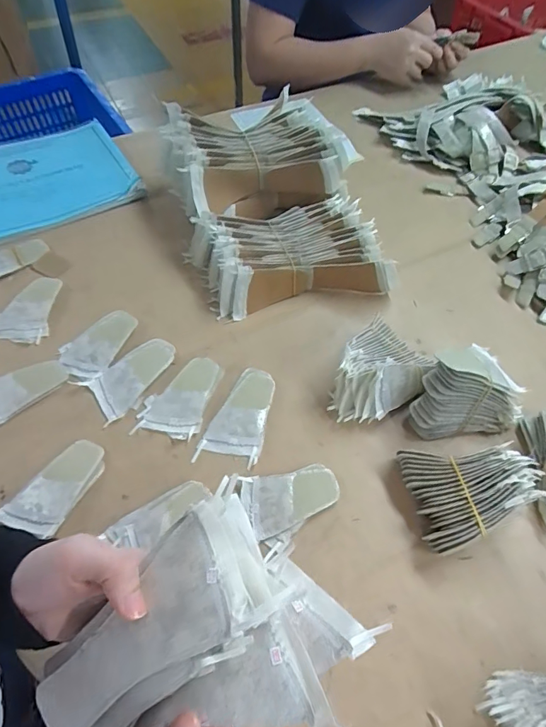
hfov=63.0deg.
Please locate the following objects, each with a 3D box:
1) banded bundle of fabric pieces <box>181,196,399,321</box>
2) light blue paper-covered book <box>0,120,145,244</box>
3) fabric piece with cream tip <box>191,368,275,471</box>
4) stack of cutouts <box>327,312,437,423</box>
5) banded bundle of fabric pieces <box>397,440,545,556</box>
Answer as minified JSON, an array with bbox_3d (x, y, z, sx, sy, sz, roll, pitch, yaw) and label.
[{"bbox_3d":[0.018,-0.144,0.573,0.238,0.058,0.144,-9,58,-8],"label":"banded bundle of fabric pieces"},{"bbox_3d":[-0.368,-0.265,0.658,0.293,0.029,0.207,-28,63,-18],"label":"light blue paper-covered book"},{"bbox_3d":[-0.035,0.051,0.472,0.062,0.008,0.111,12,58,6],"label":"fabric piece with cream tip"},{"bbox_3d":[0.111,0.012,0.471,0.082,0.066,0.111,39,64,21],"label":"stack of cutouts"},{"bbox_3d":[0.180,0.114,0.412,0.103,0.060,0.092,-11,58,-9],"label":"banded bundle of fabric pieces"}]

